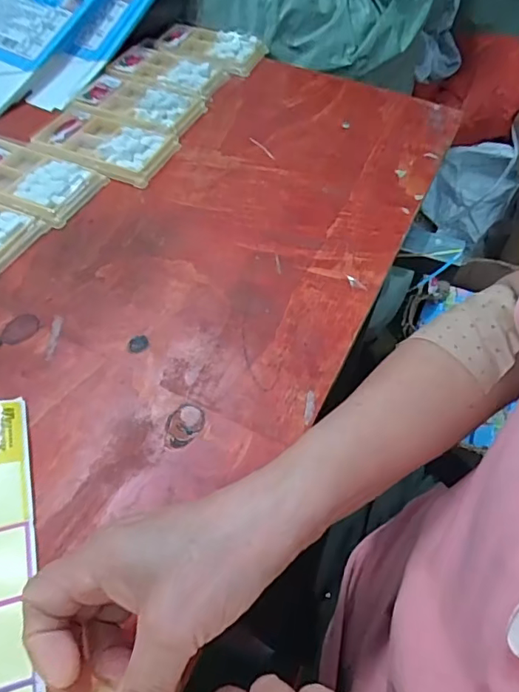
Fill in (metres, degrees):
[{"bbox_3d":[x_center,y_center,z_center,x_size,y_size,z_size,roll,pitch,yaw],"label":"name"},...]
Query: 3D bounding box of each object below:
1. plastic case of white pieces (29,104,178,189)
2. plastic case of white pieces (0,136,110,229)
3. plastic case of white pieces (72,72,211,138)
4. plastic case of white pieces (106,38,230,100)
[{"bbox_3d":[-0.159,-0.207,0.500,0.135,0.013,0.076,22,56,10],"label":"plastic case of white pieces"},{"bbox_3d":[-0.218,-0.162,0.466,0.132,0.013,0.080,26,56,12],"label":"plastic case of white pieces"},{"bbox_3d":[-0.127,-0.267,0.543,0.124,0.011,0.079,21,56,9],"label":"plastic case of white pieces"},{"bbox_3d":[-0.105,-0.328,0.588,0.123,0.012,0.078,20,55,8],"label":"plastic case of white pieces"}]

